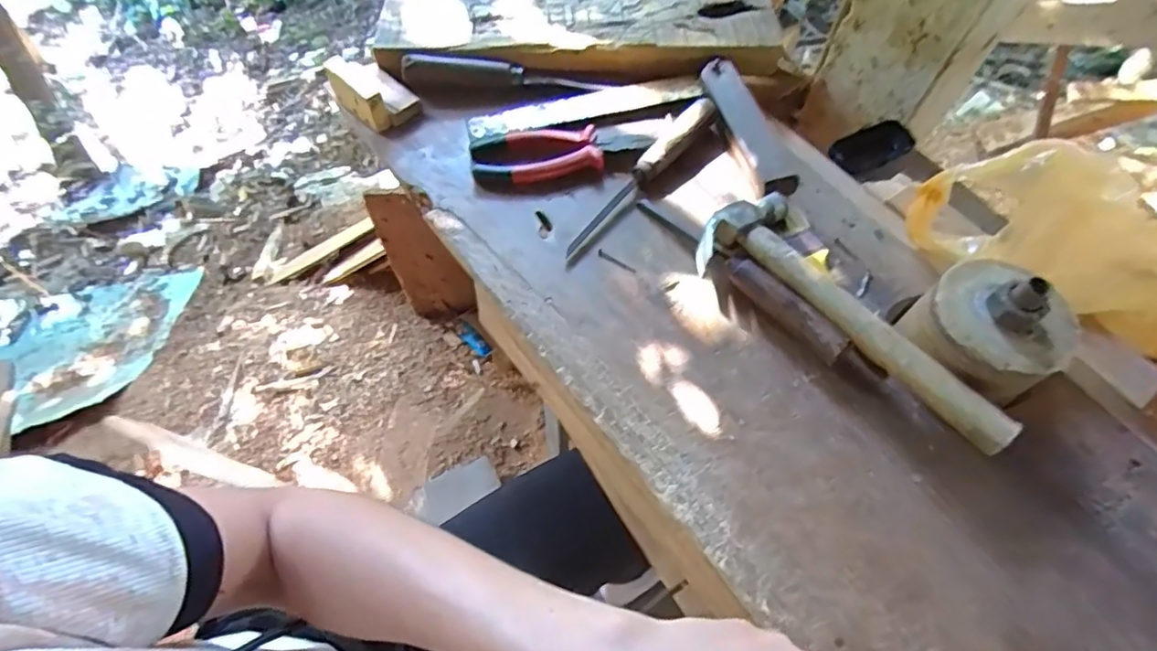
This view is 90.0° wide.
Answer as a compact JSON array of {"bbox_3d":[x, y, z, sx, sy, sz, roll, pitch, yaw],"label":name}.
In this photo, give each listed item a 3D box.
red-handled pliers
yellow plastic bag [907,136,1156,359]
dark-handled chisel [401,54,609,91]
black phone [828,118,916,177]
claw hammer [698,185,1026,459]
[{"bbox_3d":[-0.021,-0.186,0.601,0.178,0.015,0.070,-11,63,-7],"label":"red-handled pliers"},{"bbox_3d":[0.427,-0.059,0.485,0.272,0.118,0.070,32,66,15],"label":"yellow plastic bag"},{"bbox_3d":[-0.084,-0.286,0.652,0.226,0.022,0.024,3,62,0],"label":"dark-handled chisel"},{"bbox_3d":[0.376,-0.228,0.736,0.111,0.013,0.058,-26,66,-14],"label":"black phone"},{"bbox_3d":[0.233,-0.018,0.482,0.111,0.041,0.274,-41,70,-20],"label":"claw hammer"}]

